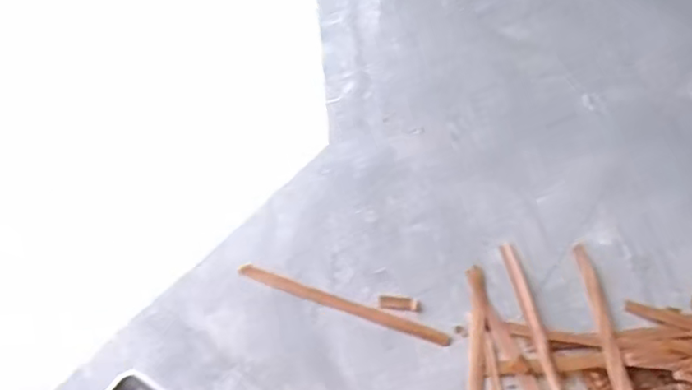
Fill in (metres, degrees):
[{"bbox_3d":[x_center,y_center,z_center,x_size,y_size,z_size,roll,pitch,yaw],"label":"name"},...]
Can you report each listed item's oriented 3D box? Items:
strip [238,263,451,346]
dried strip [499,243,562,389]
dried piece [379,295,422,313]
[{"bbox_3d":[-0.008,0.140,0.786,0.289,0.006,0.017,16,52,19],"label":"strip"},{"bbox_3d":[0.231,0.146,0.760,0.020,0.006,0.216,-8,49,-1],"label":"dried strip"},{"bbox_3d":[0.071,0.140,0.789,0.055,0.004,0.020,6,50,11],"label":"dried piece"}]

